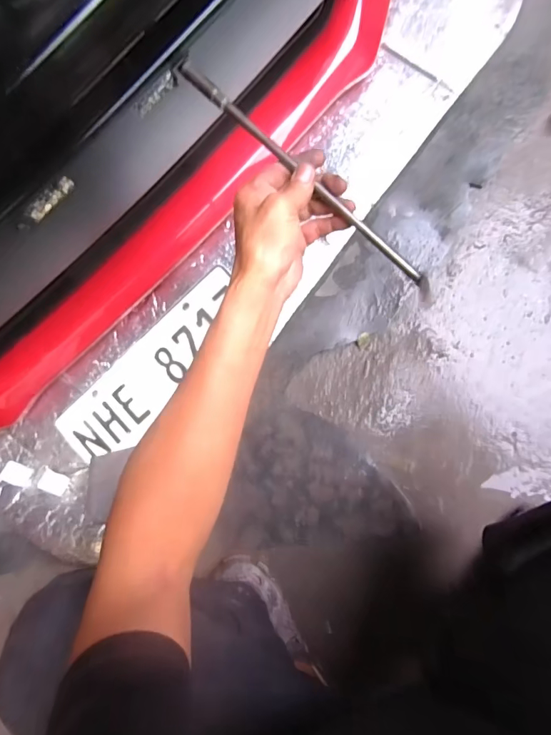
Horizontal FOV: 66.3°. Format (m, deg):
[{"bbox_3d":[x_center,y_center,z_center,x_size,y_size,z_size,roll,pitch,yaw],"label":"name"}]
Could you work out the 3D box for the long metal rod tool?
[{"bbox_3d":[0.031,-0.172,0.392,0.308,0.015,0.014,42,92,-1],"label":"long metal rod tool"}]

